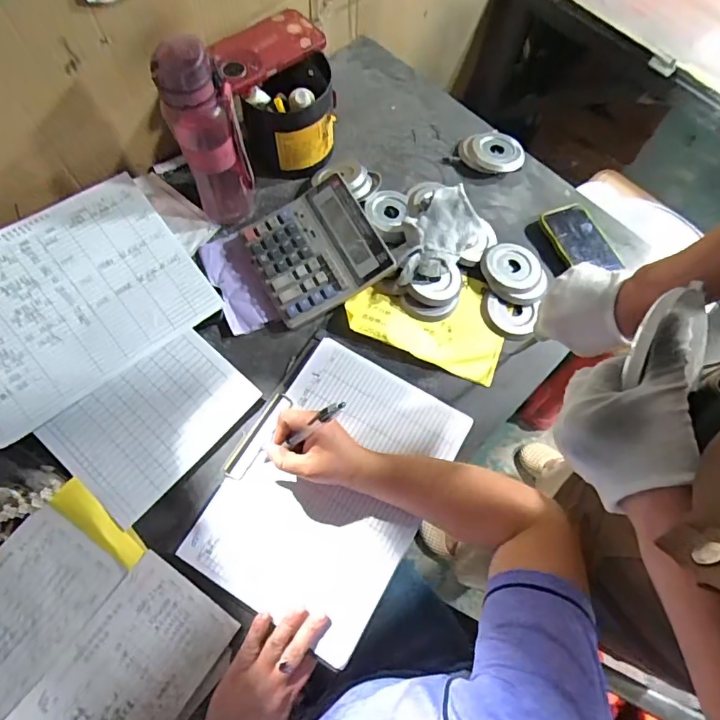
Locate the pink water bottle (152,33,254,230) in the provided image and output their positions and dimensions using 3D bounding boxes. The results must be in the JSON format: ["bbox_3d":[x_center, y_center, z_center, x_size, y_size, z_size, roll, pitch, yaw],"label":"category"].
[{"bbox_3d":[-0.178,-0.255,0.584,0.072,0.255,0.056,-17,68,-9],"label":"pink water bottle"}]

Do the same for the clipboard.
[{"bbox_3d":[-0.034,0.137,0.549,0.214,0.013,0.297,30,69,11],"label":"clipboard"}]

